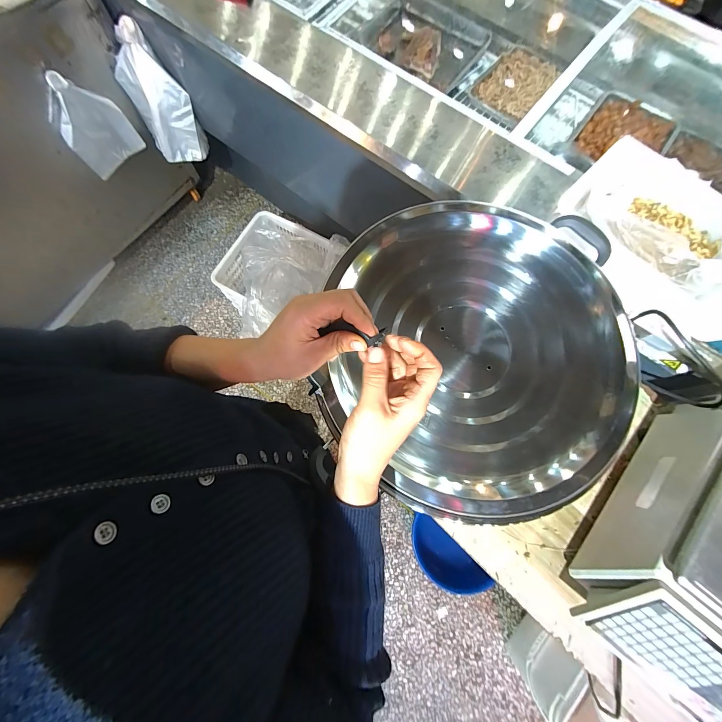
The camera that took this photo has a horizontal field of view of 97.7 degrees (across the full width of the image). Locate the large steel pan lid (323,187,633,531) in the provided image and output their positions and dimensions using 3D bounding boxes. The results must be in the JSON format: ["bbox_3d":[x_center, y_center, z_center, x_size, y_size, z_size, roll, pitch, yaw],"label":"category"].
[{"bbox_3d":[0.163,-0.021,0.443,0.404,0.054,0.425,7,75,0],"label":"large steel pan lid"}]

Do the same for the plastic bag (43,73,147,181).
[{"bbox_3d":[-0.851,-0.747,1.004,0.066,0.239,0.198,35,77,8],"label":"plastic bag"}]

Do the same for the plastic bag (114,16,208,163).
[{"bbox_3d":[-0.667,-0.856,1.039,0.165,0.305,0.187,-34,78,-10],"label":"plastic bag"}]

